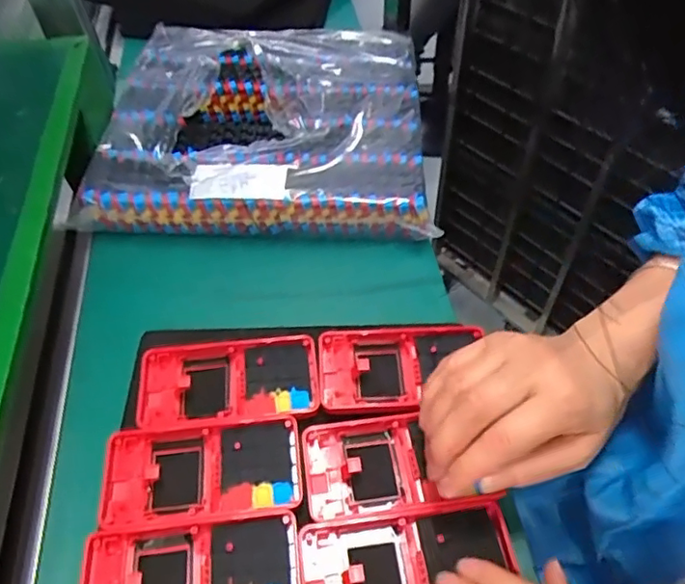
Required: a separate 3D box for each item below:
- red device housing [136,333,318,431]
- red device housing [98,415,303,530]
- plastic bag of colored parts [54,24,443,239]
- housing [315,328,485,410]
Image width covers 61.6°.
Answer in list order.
[{"bbox_3d":[-0.080,0.066,0.406,0.122,0.021,0.063,-7,54,-4],"label":"red device housing"},{"bbox_3d":[-0.090,0.115,0.369,0.124,0.022,0.062,-6,54,-3],"label":"red device housing"},{"bbox_3d":[-0.081,-0.178,0.559,0.310,0.070,0.283,1,54,2],"label":"plastic bag of colored parts"},{"bbox_3d":[0.041,0.056,0.415,0.114,0.019,0.064,-1,56,-5],"label":"housing"}]

